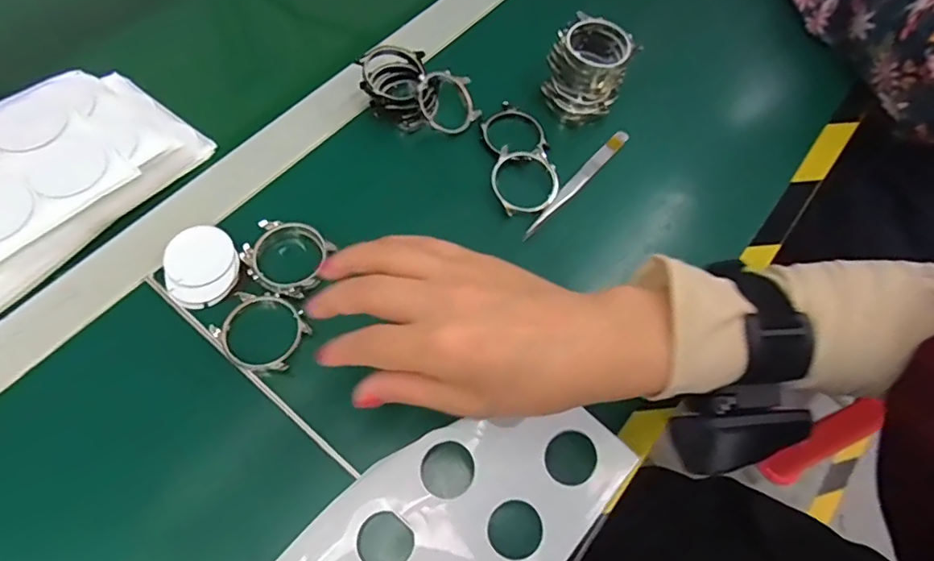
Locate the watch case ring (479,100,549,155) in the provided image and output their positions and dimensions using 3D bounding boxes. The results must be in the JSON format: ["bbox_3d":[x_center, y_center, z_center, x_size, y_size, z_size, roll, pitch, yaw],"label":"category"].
[{"bbox_3d":[0.034,-0.114,0.405,0.045,0.007,0.053,-7,65,-5],"label":"watch case ring"}]

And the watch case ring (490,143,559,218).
[{"bbox_3d":[0.041,-0.073,0.384,0.046,0.010,0.055,2,63,-2],"label":"watch case ring"}]

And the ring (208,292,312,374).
[{"bbox_3d":[-0.122,0.030,0.324,0.053,0.006,0.046,30,65,11],"label":"ring"}]

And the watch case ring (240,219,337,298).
[{"bbox_3d":[-0.113,-0.015,0.339,0.052,0.014,0.043,18,63,5],"label":"watch case ring"}]

